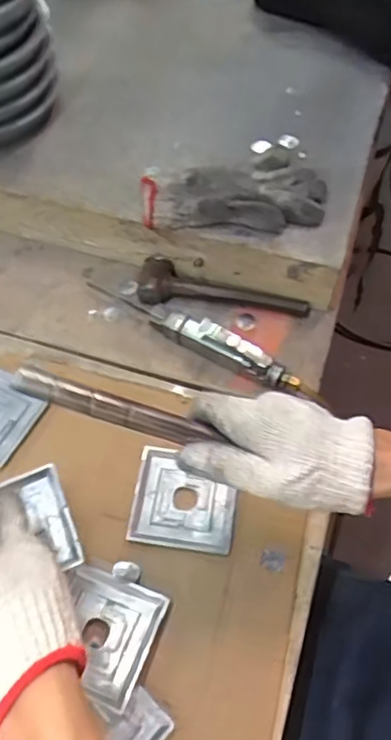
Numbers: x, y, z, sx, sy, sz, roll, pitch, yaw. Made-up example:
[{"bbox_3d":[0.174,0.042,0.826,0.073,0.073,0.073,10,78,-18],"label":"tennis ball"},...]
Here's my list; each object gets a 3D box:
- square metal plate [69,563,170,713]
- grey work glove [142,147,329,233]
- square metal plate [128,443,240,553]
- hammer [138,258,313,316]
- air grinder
[{"bbox_3d":[-0.075,0.209,0.468,0.082,0.010,0.086,20,59,11],"label":"square metal plate"},{"bbox_3d":[0.042,-0.206,0.652,0.200,0.037,0.134,-5,57,-3],"label":"grey work glove"},{"bbox_3d":[-0.009,0.117,0.531,0.090,0.009,0.088,8,57,4],"label":"square metal plate"},{"bbox_3d":[0.030,-0.088,0.653,0.191,0.028,0.042,9,57,4],"label":"hammer"},{"bbox_3d":[-0.008,-0.045,0.617,0.257,0.044,0.026,31,61,17],"label":"air grinder"}]

